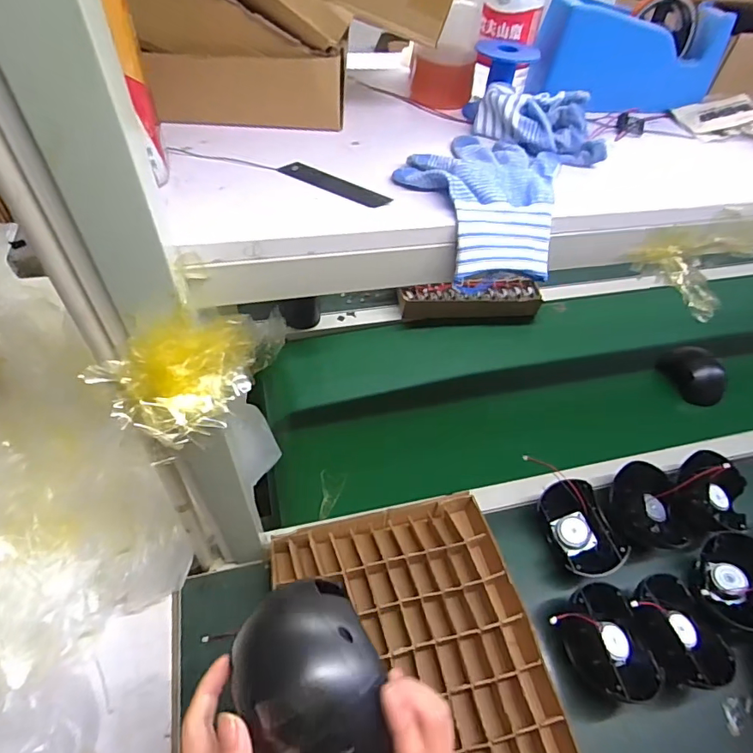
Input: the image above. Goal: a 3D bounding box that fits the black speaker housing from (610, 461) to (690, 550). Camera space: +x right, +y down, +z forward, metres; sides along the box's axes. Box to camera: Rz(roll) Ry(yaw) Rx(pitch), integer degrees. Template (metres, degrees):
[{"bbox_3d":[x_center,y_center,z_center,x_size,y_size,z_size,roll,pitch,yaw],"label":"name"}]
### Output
[{"bbox_3d":[0.417,0.197,0.733,0.101,0.065,0.134,-1,51,-6],"label":"black speaker housing"}]

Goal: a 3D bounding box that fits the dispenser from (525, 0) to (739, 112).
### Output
[{"bbox_3d":[0.273,-0.351,0.525,0.201,0.086,0.071,-8,52,-11],"label":"dispenser"}]

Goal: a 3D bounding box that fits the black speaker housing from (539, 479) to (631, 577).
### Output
[{"bbox_3d":[0.299,0.222,0.704,0.085,0.054,0.135,-11,53,-14],"label":"black speaker housing"}]

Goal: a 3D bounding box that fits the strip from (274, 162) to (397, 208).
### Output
[{"bbox_3d":[-0.034,-0.158,0.394,0.100,0.004,0.021,28,54,17],"label":"strip"}]

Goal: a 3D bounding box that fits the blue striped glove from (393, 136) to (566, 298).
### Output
[{"bbox_3d":[0.083,-0.152,0.414,0.134,0.051,0.165,11,51,4],"label":"blue striped glove"}]

